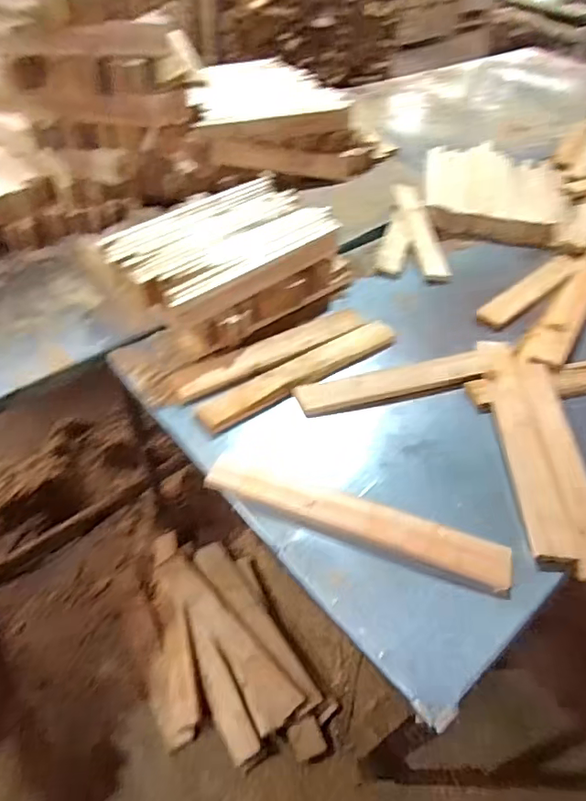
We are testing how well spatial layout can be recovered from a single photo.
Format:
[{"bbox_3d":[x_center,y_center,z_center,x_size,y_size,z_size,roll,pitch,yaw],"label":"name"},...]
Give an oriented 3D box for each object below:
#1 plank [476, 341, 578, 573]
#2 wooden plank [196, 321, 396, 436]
[{"bbox_3d":[0.449,0.069,1.035,0.080,0.028,0.526,4,47,-2],"label":"plank"},{"bbox_3d":[0.028,-0.066,1.123,0.491,0.018,0.074,-26,55,-27],"label":"wooden plank"}]

